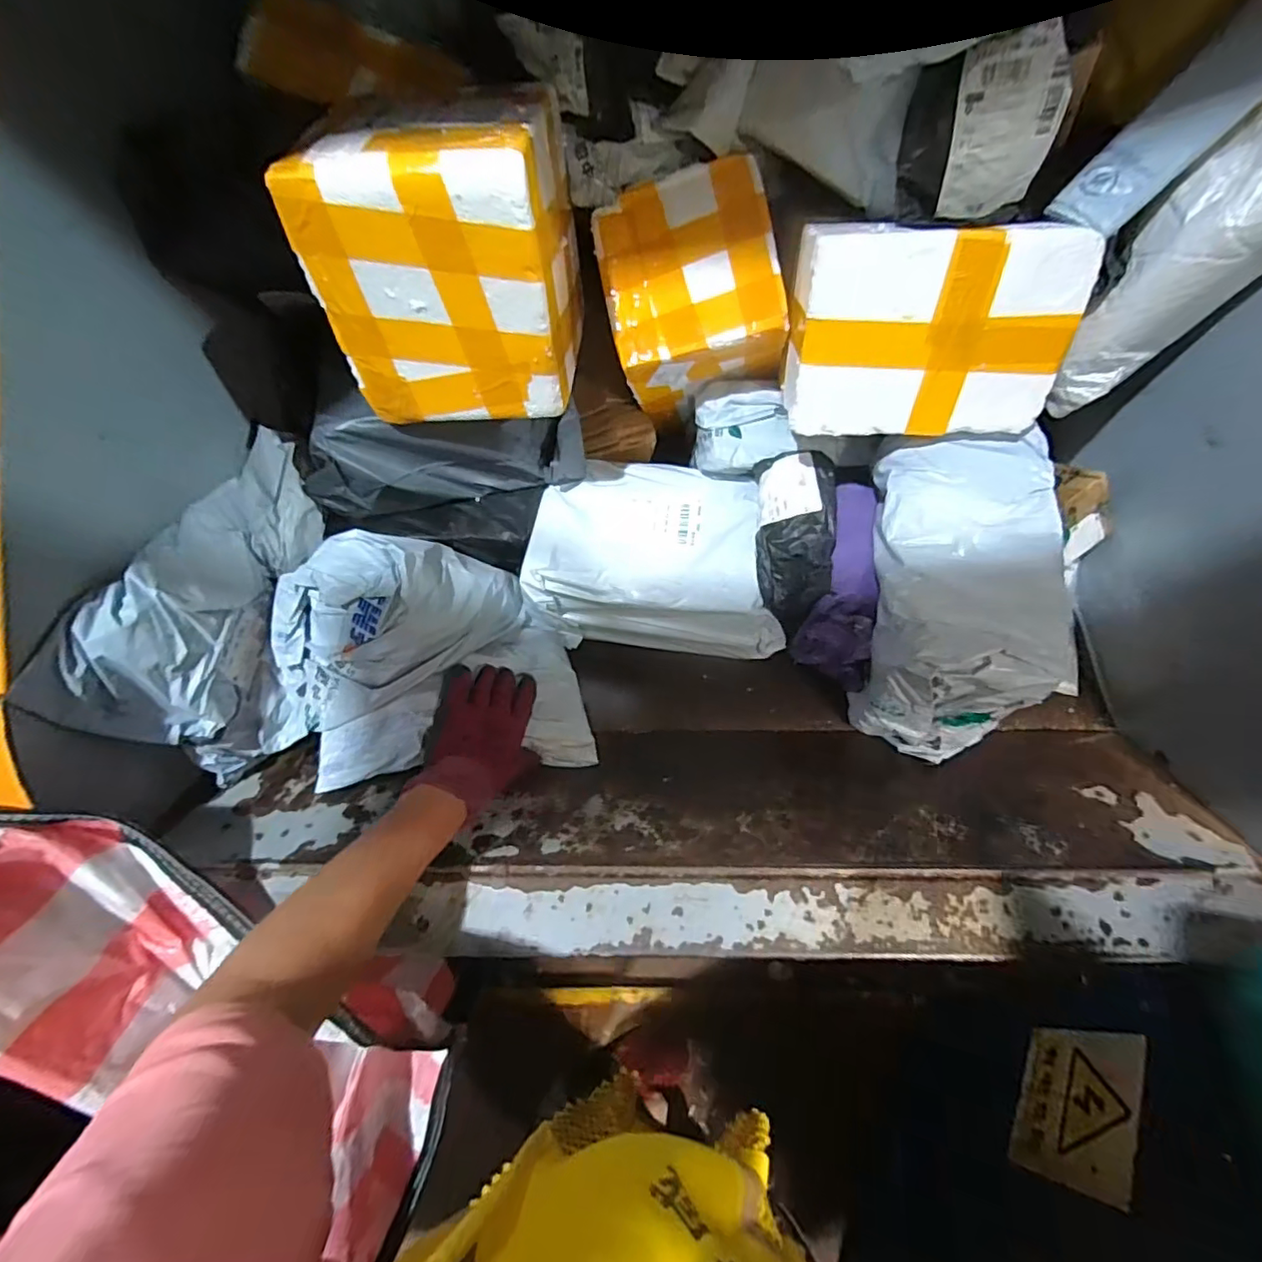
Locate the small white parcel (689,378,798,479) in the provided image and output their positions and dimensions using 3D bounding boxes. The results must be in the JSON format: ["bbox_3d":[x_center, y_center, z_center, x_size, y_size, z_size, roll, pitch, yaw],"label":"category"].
[{"bbox_3d":[0.134,-0.233,0.681,0.113,0.080,0.073,-3,58,0],"label":"small white parcel"}]

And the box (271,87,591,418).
[{"bbox_3d":[-0.158,-0.348,0.539,0.197,0.204,0.198,0,58,1],"label":"box"}]

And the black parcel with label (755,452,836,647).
[{"bbox_3d":[0.184,-0.105,0.641,0.089,0.083,0.189,1,87,2],"label":"black parcel with label"}]

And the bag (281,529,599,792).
[{"bbox_3d":[-0.204,0.020,0.598,0.286,0.161,0.222,-9,58,-4],"label":"bag"}]

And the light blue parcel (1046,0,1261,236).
[{"bbox_3d":[0.428,-0.395,0.441,0.200,0.045,0.057,-43,59,22],"label":"light blue parcel"}]

